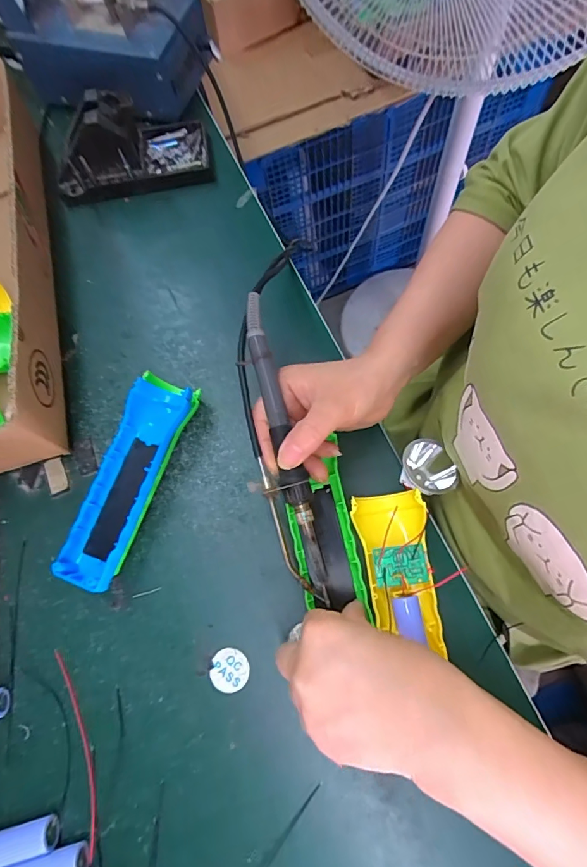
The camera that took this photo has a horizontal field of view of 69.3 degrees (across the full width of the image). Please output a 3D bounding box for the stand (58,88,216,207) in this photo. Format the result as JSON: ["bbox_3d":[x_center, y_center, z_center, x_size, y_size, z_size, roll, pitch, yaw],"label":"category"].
[{"bbox_3d":[-0.170,-0.303,0.433,0.157,0.070,0.085,-10,70,-1],"label":"stand"}]

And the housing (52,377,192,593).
[{"bbox_3d":[-0.123,0.034,0.328,0.052,0.039,0.163,15,71,8],"label":"housing"}]

